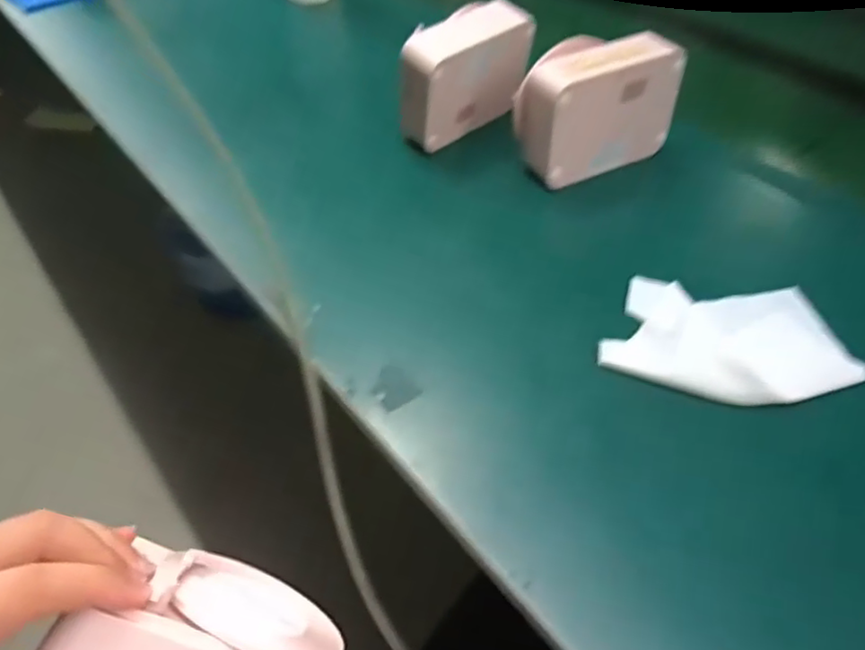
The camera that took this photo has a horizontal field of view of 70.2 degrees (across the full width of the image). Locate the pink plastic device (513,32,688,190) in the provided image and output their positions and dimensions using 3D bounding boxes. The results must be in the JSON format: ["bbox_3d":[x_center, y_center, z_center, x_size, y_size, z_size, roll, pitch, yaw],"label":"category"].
[{"bbox_3d":[0.141,-0.189,0.536,0.134,0.098,0.060,-20,50,-15],"label":"pink plastic device"}]

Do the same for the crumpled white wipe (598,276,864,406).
[{"bbox_3d":[0.202,0.008,0.425,0.158,0.011,0.106,7,48,9],"label":"crumpled white wipe"}]

